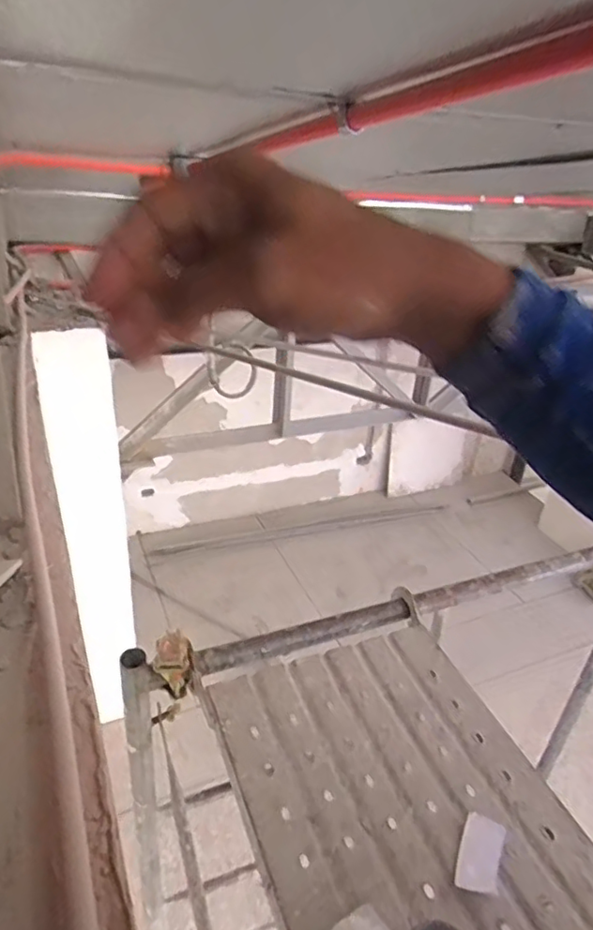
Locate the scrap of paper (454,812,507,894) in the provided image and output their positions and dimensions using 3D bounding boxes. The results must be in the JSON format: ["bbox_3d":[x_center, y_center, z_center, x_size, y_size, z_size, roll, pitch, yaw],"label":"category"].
[{"bbox_3d":[0.223,0.469,0.703,0.050,0.007,0.097,29,35,14],"label":"scrap of paper"}]

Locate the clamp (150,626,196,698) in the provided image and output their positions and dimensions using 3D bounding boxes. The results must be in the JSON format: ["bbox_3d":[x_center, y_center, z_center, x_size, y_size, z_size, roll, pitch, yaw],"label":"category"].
[{"bbox_3d":[-0.189,0.312,0.905,0.059,0.090,0.066,0,31,-8],"label":"clamp"}]

